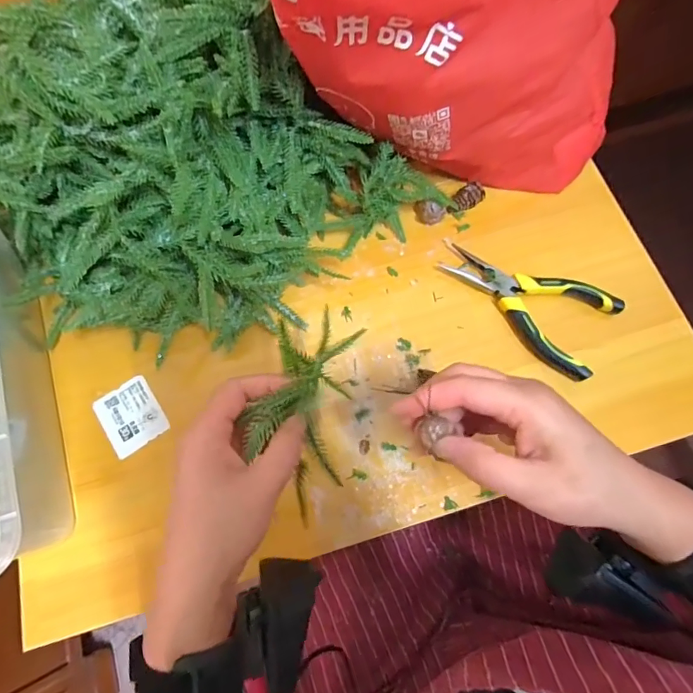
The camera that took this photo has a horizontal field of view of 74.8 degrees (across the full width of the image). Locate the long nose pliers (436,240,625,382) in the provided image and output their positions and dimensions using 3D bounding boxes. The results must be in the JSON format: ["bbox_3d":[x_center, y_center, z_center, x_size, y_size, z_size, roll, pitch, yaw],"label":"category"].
[{"bbox_3d":[0.153,-0.040,0.401,0.154,0.018,0.079,29,74,11],"label":"long nose pliers"}]

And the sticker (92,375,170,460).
[{"bbox_3d":[-0.185,0.059,0.390,0.047,0.004,0.058,-33,73,-9],"label":"sticker"}]

